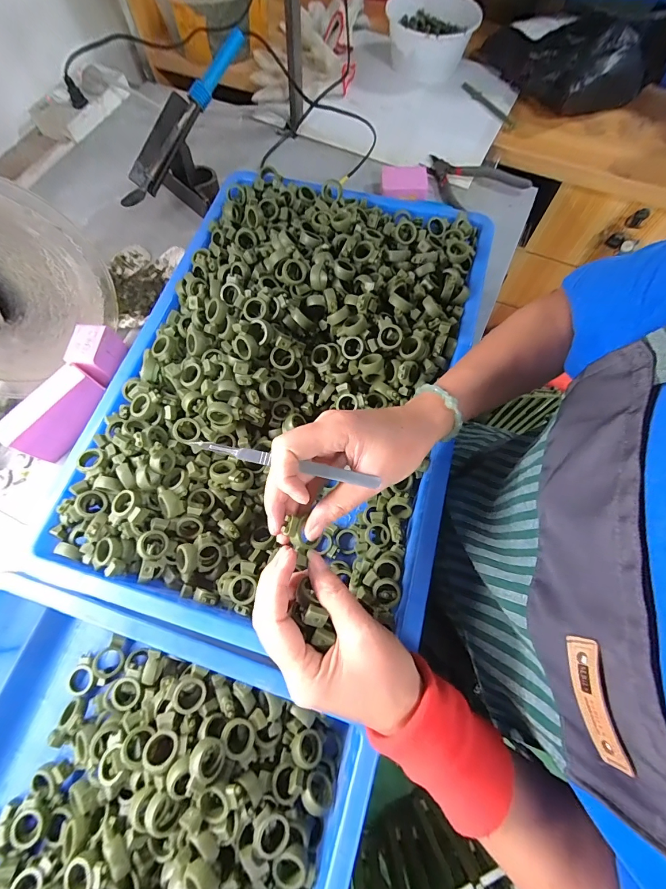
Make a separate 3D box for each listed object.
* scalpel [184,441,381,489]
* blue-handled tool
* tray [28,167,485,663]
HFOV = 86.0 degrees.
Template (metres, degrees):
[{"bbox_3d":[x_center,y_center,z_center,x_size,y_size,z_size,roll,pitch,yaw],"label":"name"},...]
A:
[{"bbox_3d":[-0.037,0.012,0.257,0.136,0.005,0.009,12,70,4],"label":"scalpel"},{"bbox_3d":[-0.219,-0.466,0.518,0.026,0.038,0.279,41,99,13],"label":"blue-handled tool"},{"bbox_3d":[-0.041,-0.087,0.409,0.379,0.087,0.551,12,70,4],"label":"tray"}]

